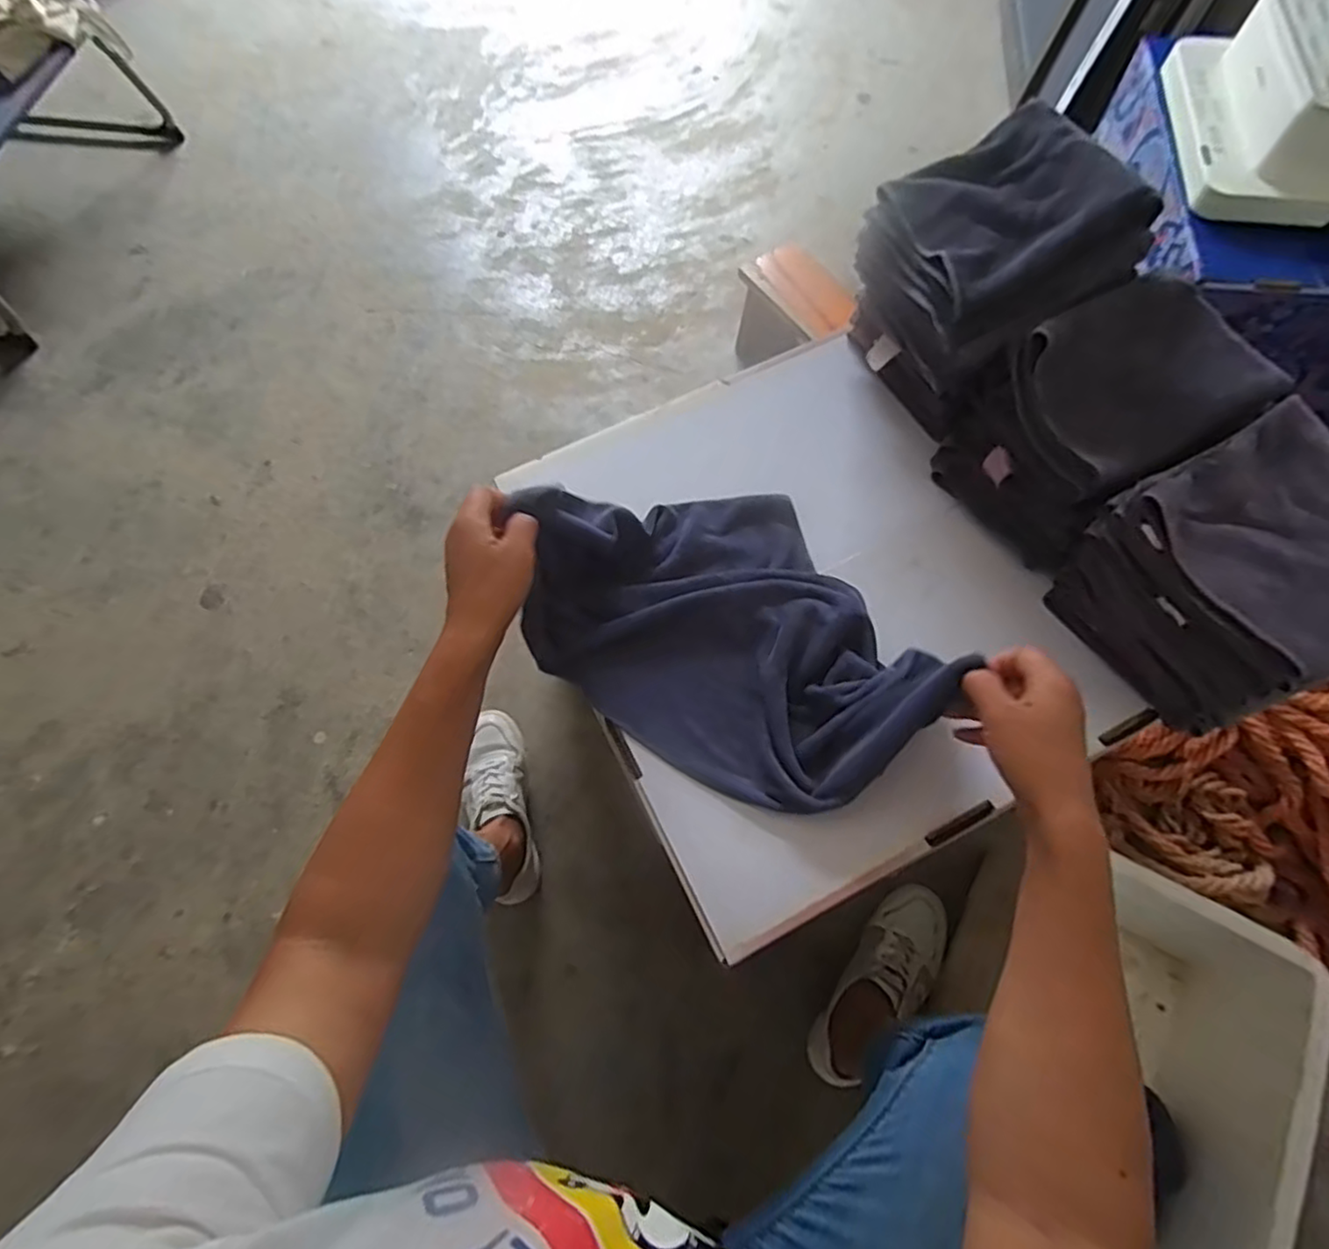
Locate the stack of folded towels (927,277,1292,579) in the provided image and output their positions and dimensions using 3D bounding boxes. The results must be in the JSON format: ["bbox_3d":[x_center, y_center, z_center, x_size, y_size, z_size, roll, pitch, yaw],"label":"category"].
[{"bbox_3d":[0.371,-0.175,0.588,0.169,0.155,0.156,-30,68,-11],"label":"stack of folded towels"}]

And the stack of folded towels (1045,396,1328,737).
[{"bbox_3d":[0.442,-0.035,0.524,0.162,0.154,0.170,-23,67,-9],"label":"stack of folded towels"}]

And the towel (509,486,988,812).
[{"bbox_3d":[0.048,0.000,0.554,0.257,0.124,0.319,-32,69,-14],"label":"towel"}]

